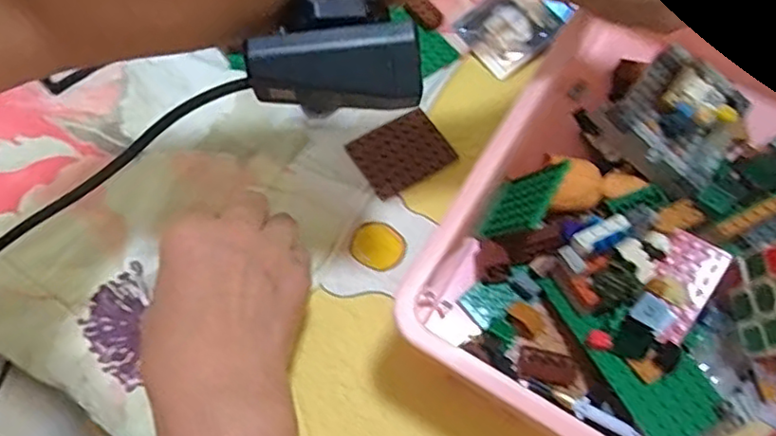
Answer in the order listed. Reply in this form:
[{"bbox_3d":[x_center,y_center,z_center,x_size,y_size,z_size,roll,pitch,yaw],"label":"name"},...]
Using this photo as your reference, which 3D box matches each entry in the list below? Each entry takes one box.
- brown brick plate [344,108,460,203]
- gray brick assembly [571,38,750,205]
[{"bbox_3d":[0.010,-0.044,0.429,0.064,0.009,0.046,-31,70,-17],"label":"brown brick plate"},{"bbox_3d":[0.176,-0.065,0.391,0.088,0.035,0.087,37,68,13],"label":"gray brick assembly"}]

